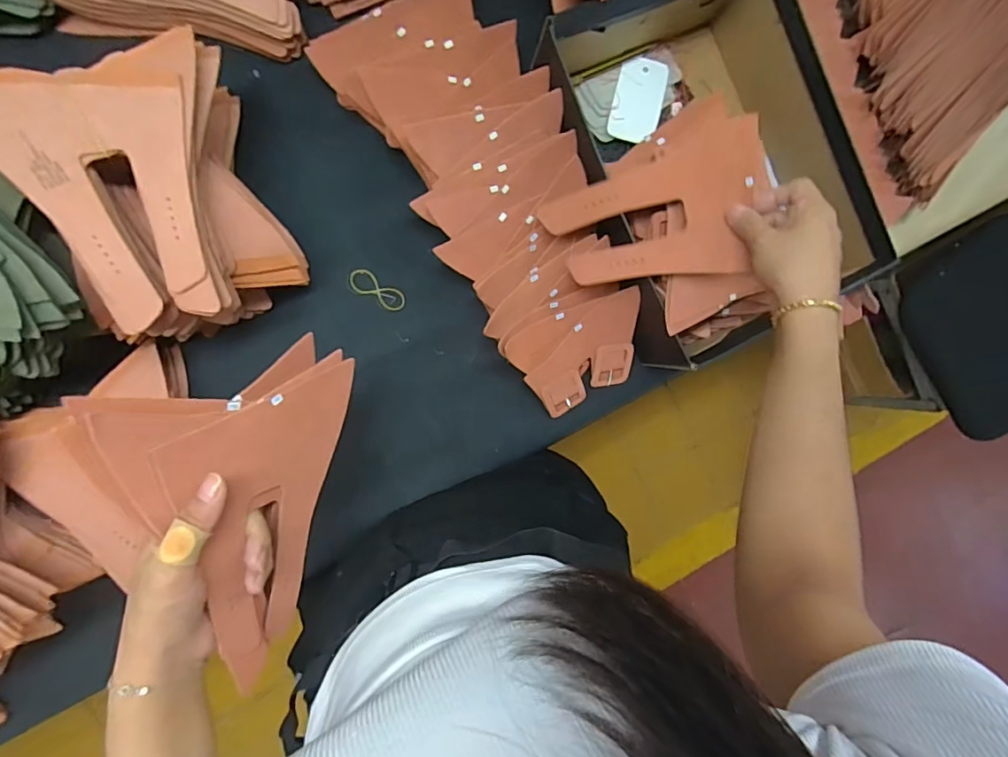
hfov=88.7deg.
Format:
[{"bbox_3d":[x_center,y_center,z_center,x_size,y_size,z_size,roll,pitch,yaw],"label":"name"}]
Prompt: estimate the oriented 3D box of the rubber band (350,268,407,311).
[{"bbox_3d":[-0.132,-0.093,0.542,0.062,0.004,0.025,29,87,-9],"label":"rubber band"}]

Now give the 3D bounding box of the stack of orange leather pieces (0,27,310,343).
[{"bbox_3d":[-0.285,-0.146,0.435,0.174,0.131,0.208,-24,96,-8],"label":"stack of orange leather pieces"}]

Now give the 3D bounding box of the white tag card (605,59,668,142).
[{"bbox_3d":[0.148,-0.305,0.566,0.053,0.006,0.105,16,80,-1],"label":"white tag card"}]

